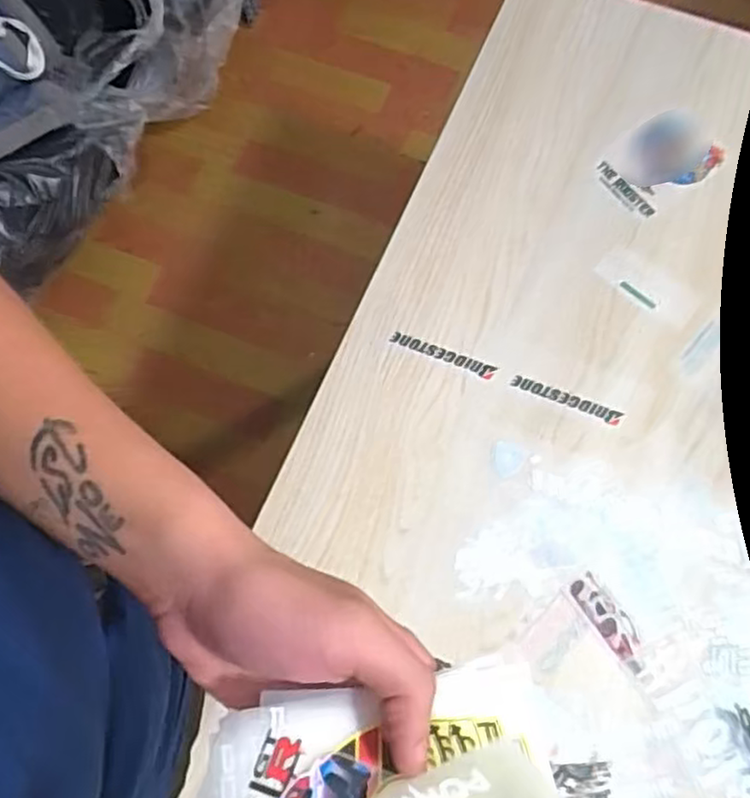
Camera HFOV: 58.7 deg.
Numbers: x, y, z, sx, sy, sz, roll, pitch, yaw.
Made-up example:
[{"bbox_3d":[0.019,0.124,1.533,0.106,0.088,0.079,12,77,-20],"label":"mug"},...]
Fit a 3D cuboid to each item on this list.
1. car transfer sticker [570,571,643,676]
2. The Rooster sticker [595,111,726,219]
[{"bbox_3d":[0.187,0.176,0.526,0.025,0.004,0.079,-34,76,-6],"label":"car transfer sticker"},{"bbox_3d":[0.265,-0.222,0.624,0.105,0.006,0.076,-35,80,-3],"label":"The Rooster sticker"}]

